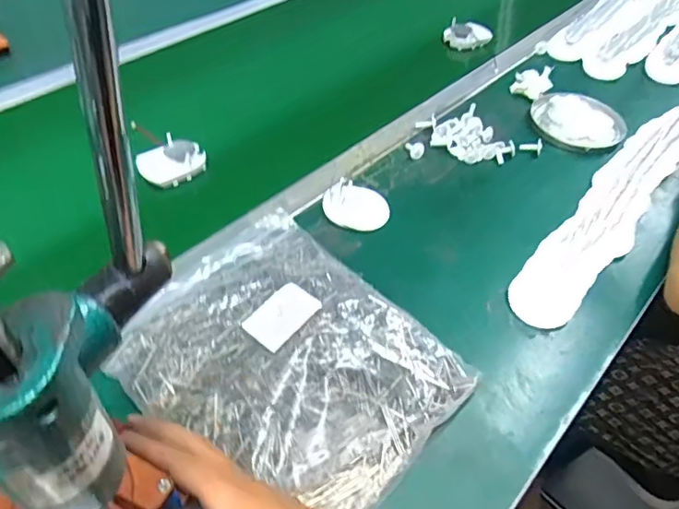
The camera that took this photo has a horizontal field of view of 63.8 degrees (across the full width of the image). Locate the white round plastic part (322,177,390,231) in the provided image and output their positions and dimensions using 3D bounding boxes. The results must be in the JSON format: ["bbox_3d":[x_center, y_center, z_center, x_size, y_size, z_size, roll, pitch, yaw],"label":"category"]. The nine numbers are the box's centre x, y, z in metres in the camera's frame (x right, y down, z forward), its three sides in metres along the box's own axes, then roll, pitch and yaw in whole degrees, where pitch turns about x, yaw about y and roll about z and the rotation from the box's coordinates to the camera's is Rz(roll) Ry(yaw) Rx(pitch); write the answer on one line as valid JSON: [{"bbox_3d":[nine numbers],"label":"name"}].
[{"bbox_3d":[0.019,-0.054,0.621,0.075,0.011,0.057,9,69,-2],"label":"white round plastic part"}]

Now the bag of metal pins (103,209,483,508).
[{"bbox_3d":[-0.047,0.082,0.470,0.269,0.062,0.217,35,56,27],"label":"bag of metal pins"}]

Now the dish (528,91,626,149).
[{"bbox_3d":[0.341,-0.192,0.784,0.130,0.017,0.123,26,52,21],"label":"dish"}]

